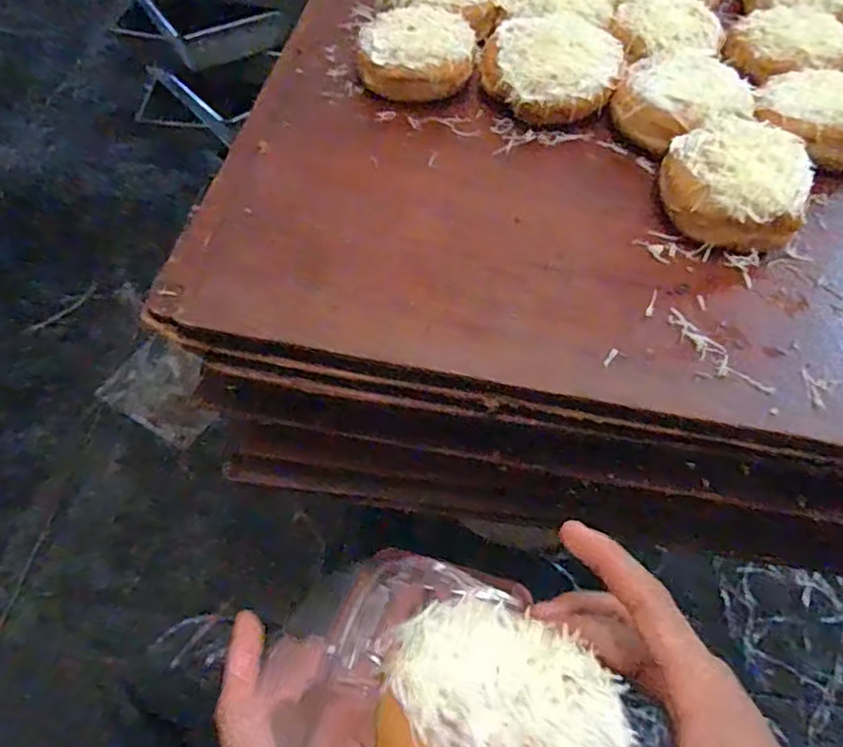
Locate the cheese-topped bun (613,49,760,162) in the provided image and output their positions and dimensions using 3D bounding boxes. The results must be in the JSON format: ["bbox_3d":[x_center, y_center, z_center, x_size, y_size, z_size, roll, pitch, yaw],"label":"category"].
[{"bbox_3d":[0.183,-0.191,0.447,0.092,0.041,0.084,1,57,-1],"label":"cheese-topped bun"}]

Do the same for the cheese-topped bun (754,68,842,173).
[{"bbox_3d":[0.276,-0.173,0.444,0.089,0.038,0.077,36,63,19],"label":"cheese-topped bun"}]

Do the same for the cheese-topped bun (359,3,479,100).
[{"bbox_3d":[-0.002,-0.241,0.473,0.081,0.030,0.079,5,57,2],"label":"cheese-topped bun"}]

